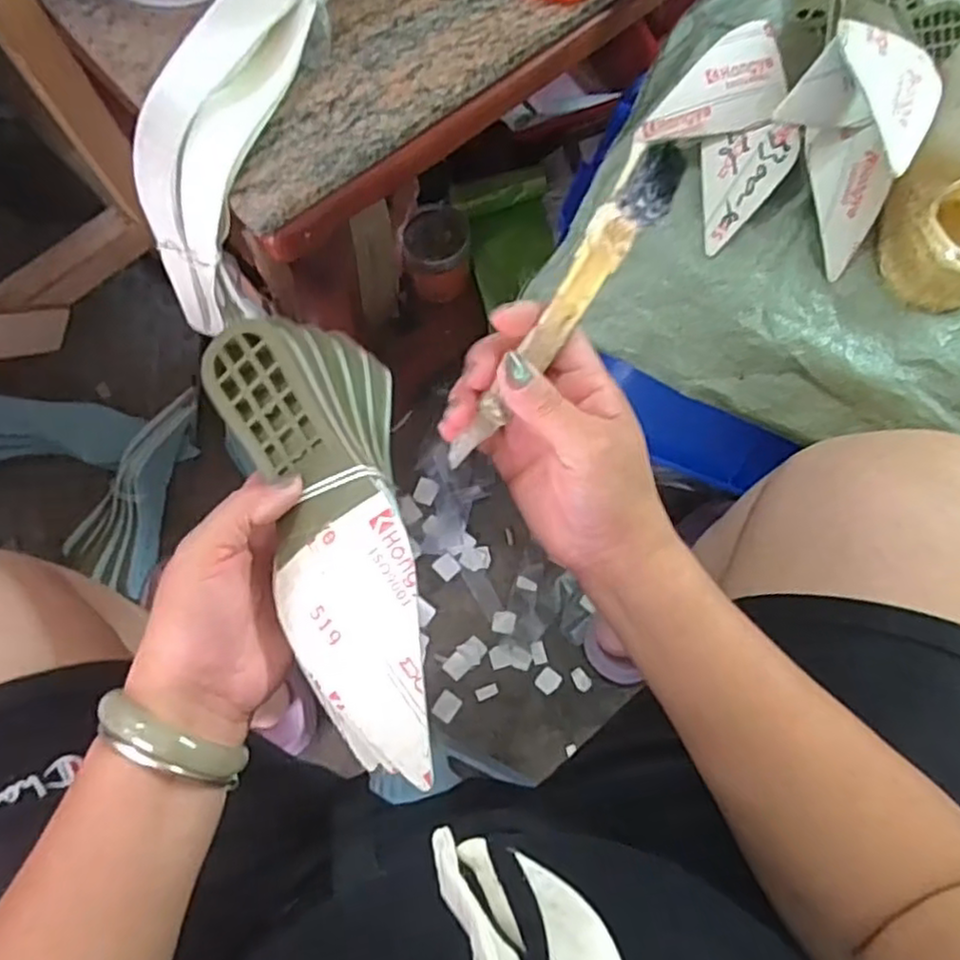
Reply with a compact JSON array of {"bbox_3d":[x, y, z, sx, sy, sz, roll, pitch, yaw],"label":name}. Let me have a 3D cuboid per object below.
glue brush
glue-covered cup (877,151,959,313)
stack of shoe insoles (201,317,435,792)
[{"bbox_3d":[0.039,-0.079,0.328,0.028,0.022,0.171,35,98,8],"label":"glue brush"},{"bbox_3d":[0.357,-0.190,0.527,0.079,0.056,0.103,5,73,-1],"label":"glue-covered cup"},{"bbox_3d":[-0.071,0.025,0.352,0.084,0.059,0.240,-17,68,-7],"label":"stack of shoe insoles"}]

